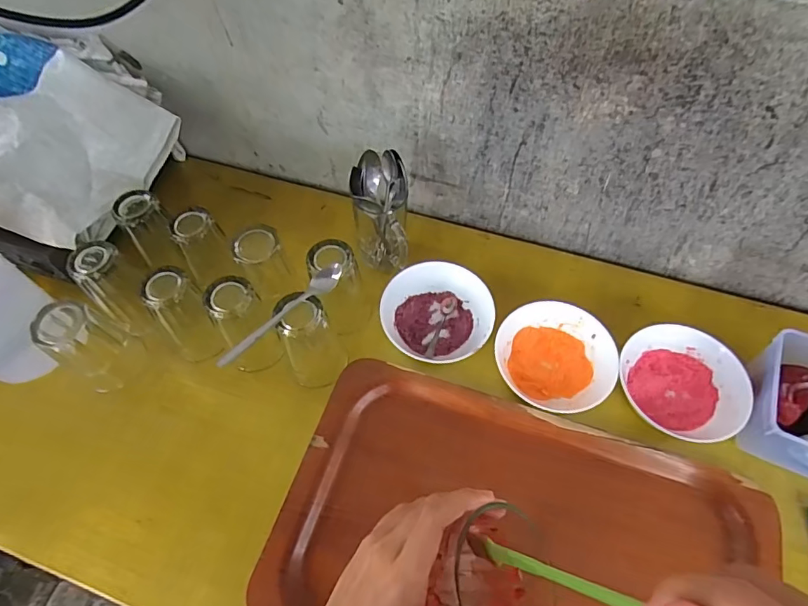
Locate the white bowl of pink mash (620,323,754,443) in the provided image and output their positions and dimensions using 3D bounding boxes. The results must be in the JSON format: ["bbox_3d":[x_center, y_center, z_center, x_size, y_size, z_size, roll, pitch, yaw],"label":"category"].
[{"bbox_3d":[0.338,0.093,0.592,0.140,0.050,0.133,-1,61,1],"label":"white bowl of pink mash"}]

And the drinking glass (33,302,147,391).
[{"bbox_3d":[-0.390,0.046,0.596,0.078,0.110,0.080,29,66,17],"label":"drinking glass"}]

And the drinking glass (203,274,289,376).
[{"bbox_3d":[-0.200,0.027,0.598,0.063,0.122,0.059,-37,66,-17],"label":"drinking glass"}]

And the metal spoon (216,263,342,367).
[{"bbox_3d":[-0.136,0.009,0.529,0.162,0.019,0.026,-36,66,-17],"label":"metal spoon"}]

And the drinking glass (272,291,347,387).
[{"bbox_3d":[-0.111,0.046,0.586,0.065,0.125,0.065,-14,62,-6],"label":"drinking glass"}]

